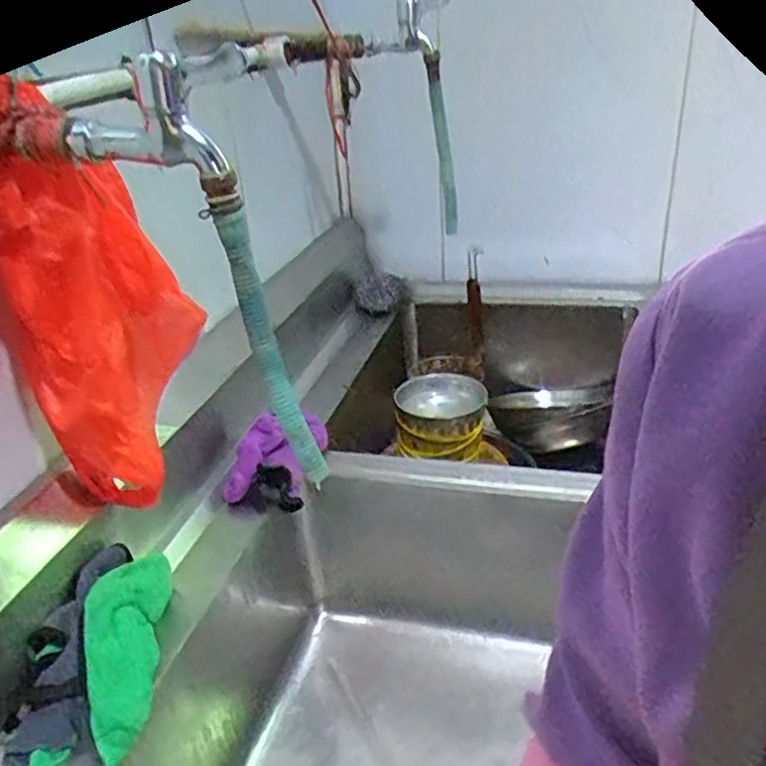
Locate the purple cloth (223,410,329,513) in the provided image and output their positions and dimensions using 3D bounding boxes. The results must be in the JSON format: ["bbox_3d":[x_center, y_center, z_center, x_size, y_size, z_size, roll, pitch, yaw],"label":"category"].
[{"bbox_3d":[-0.128,0.089,0.794,0.098,0.075,0.103,-3,28,2],"label":"purple cloth"}]

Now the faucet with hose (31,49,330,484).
[{"bbox_3d":[-0.108,-0.061,0.470,0.092,0.305,0.033,-19,20,18],"label":"faucet with hose"}]

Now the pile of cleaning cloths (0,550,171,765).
[{"bbox_3d":[-0.241,0.220,0.587,0.092,0.088,0.193,-6,30,-1],"label":"pile of cleaning cloths"}]

